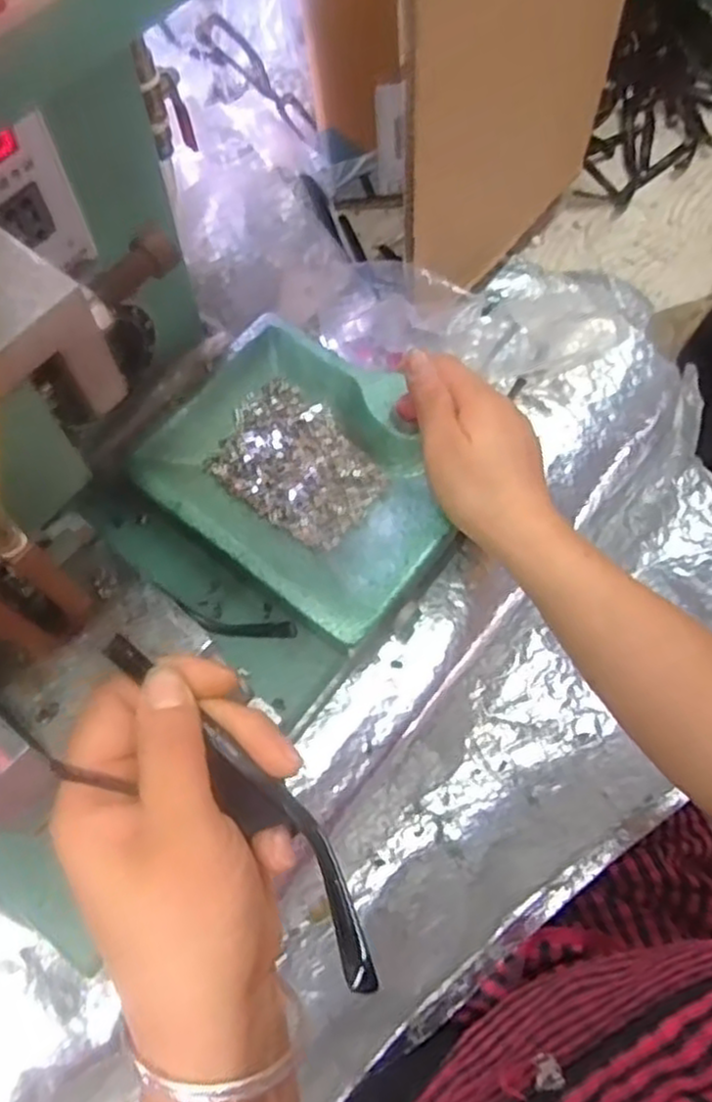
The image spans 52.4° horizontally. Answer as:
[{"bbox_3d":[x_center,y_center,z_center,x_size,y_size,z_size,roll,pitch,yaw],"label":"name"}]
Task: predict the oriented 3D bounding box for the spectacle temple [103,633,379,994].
[{"bbox_3d":[-0.037,0.079,0.241,0.021,0.009,0.139,-39,72,-17],"label":"spectacle temple"}]

